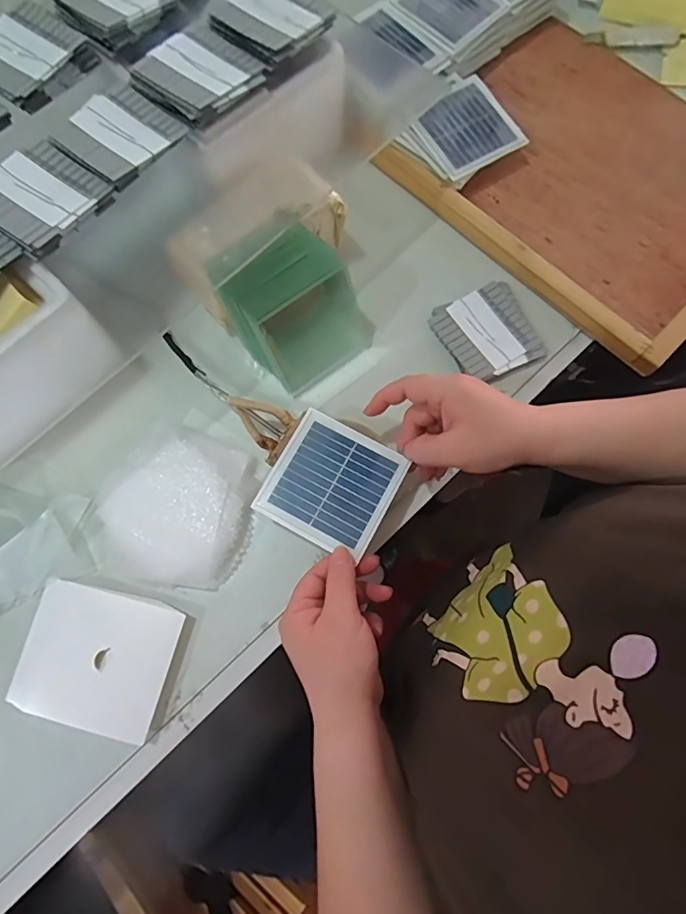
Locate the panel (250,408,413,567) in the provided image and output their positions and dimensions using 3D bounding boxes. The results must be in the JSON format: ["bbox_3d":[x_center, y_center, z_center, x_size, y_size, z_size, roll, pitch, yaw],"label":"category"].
[{"bbox_3d":[-0.009,0.021,0.392,0.095,0.006,0.093,28,77,7],"label":"panel"}]

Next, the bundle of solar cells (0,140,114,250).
[{"bbox_3d":[-0.234,-0.202,0.377,0.088,0.014,0.077,37,78,9],"label":"bundle of solar cells"}]

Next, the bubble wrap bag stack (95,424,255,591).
[{"bbox_3d":[-0.139,0.039,0.414,0.127,0.024,0.126,18,76,5],"label":"bubble wrap bag stack"}]

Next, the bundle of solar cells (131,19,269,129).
[{"bbox_3d":[-0.123,-0.325,0.411,0.087,0.010,0.089,41,79,10],"label":"bundle of solar cells"}]

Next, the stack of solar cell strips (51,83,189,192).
[{"bbox_3d":[-0.184,-0.268,0.397,0.096,0.008,0.083,38,78,10],"label":"stack of solar cell strips"}]

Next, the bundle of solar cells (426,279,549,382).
[{"bbox_3d":[0.133,-0.114,0.462,0.080,0.017,0.085,-24,76,-6],"label":"bundle of solar cells"}]

